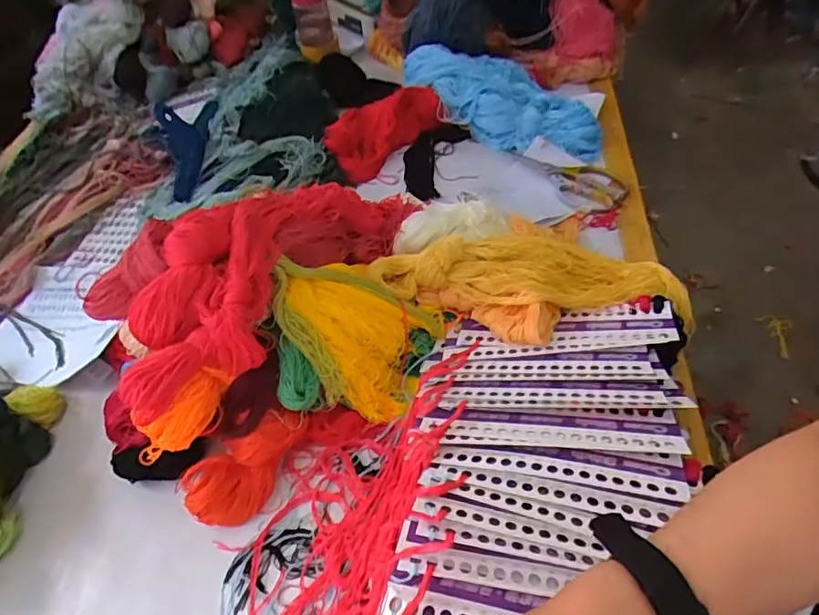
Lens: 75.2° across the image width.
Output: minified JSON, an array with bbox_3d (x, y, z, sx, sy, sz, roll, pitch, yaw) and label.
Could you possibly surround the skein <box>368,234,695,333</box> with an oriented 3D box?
[{"bbox_3d":[0.112,-0.047,0.675,0.306,0.072,0.117,2,51,8],"label":"skein"}]

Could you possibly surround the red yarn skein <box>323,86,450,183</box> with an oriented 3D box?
[{"bbox_3d":[-0.062,-0.326,0.956,0.212,0.078,0.151,-38,57,-23],"label":"red yarn skein"}]

